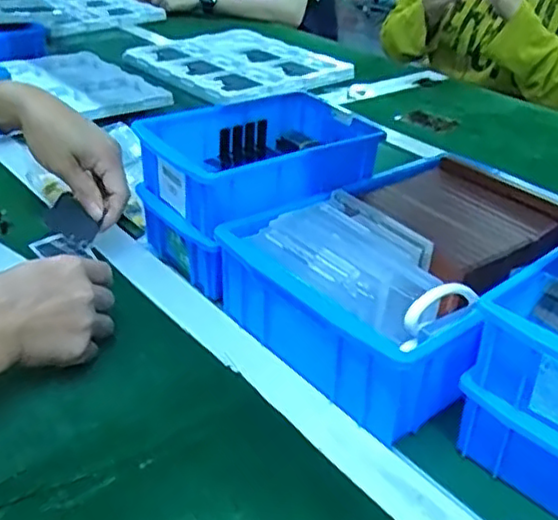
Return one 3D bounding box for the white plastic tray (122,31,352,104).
[{"bbox_3d":[-0.073,-0.353,1.166,0.282,0.018,0.310,-26,41,-38],"label":"white plastic tray"}]

